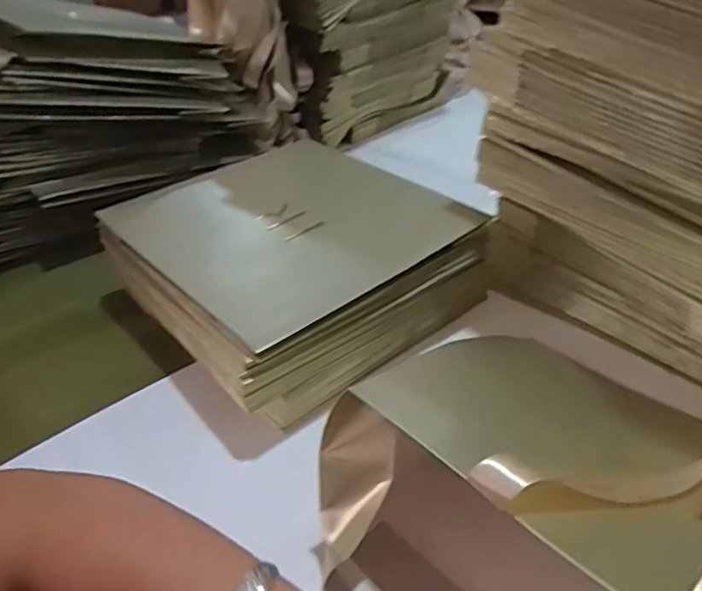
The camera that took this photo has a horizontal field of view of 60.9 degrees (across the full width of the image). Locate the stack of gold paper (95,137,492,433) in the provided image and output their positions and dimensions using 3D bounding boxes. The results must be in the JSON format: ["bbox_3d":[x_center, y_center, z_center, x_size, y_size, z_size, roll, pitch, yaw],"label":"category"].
[{"bbox_3d":[-0.061,-0.043,0.640,0.304,0.100,0.301,-27,42,-29],"label":"stack of gold paper"}]

